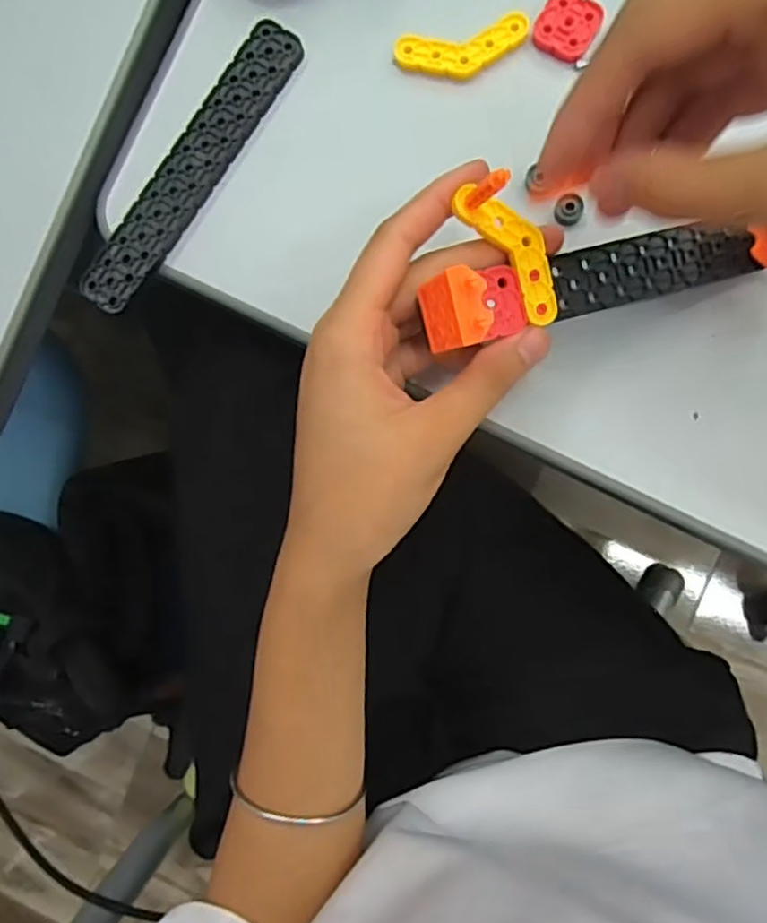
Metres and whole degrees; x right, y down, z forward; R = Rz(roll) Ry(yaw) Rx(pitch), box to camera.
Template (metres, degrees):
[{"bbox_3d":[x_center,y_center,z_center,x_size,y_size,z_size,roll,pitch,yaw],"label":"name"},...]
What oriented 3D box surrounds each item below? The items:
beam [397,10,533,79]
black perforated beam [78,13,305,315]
[{"bbox_3d":[0.035,-0.181,0.300,0.057,0.004,0.022,-9,88,6],"label":"beam"},{"bbox_3d":[-0.088,-0.134,0.313,0.028,0.006,0.148,36,93,6],"label":"black perforated beam"}]

